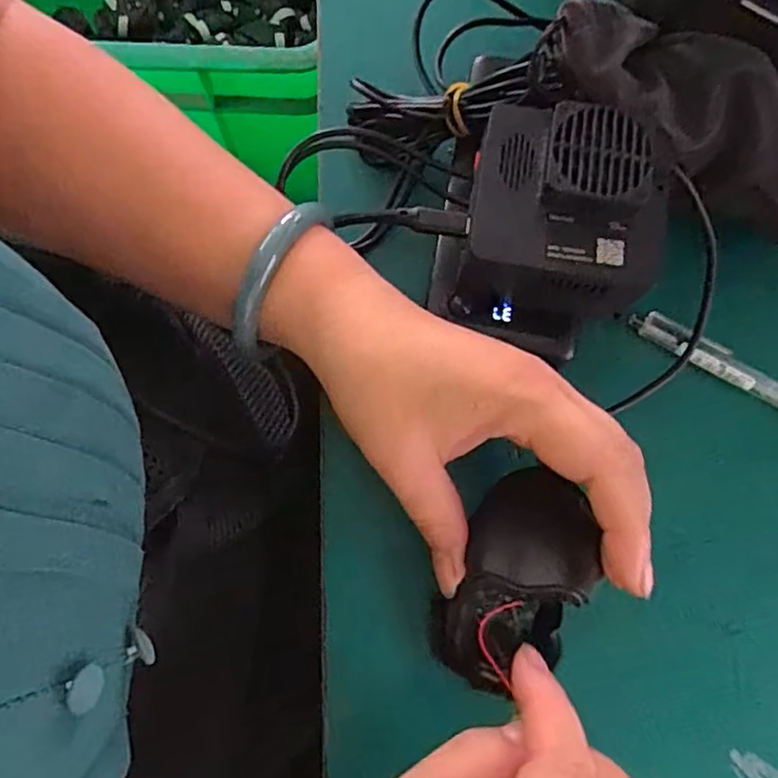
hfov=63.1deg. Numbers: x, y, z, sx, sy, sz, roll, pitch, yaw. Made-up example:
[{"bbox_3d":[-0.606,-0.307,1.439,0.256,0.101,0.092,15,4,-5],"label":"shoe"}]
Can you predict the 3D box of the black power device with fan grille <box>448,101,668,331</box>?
[{"bbox_3d":[0.073,-0.072,0.272,0.077,0.062,0.077,9,77,1],"label":"black power device with fan grille"}]

